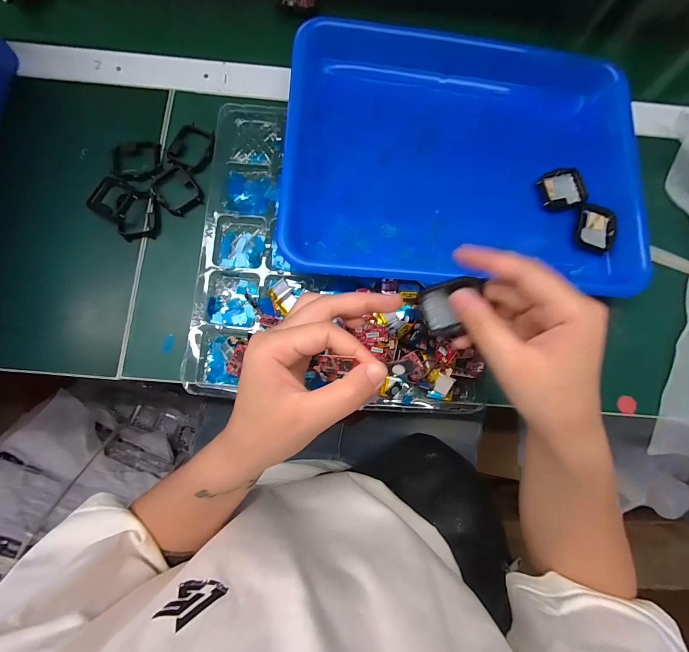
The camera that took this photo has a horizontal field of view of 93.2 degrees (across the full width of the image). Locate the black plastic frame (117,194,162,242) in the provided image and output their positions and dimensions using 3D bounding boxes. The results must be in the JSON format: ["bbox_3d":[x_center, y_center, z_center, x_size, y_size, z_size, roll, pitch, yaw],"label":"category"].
[{"bbox_3d":[-0.193,-0.105,0.304,0.036,0.021,0.045,-4,78,0],"label":"black plastic frame"}]

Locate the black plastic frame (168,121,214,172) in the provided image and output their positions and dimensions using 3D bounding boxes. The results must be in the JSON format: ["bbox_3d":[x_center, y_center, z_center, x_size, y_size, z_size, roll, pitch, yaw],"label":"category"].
[{"bbox_3d":[-0.148,-0.174,0.315,0.044,0.006,0.044,24,80,5],"label":"black plastic frame"}]

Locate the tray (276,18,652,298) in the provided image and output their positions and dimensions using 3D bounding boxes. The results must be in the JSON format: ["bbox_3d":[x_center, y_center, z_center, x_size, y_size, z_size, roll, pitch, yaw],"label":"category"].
[{"bbox_3d":[0.112,-0.159,0.299,0.318,0.052,0.251,2,78,1],"label":"tray"}]

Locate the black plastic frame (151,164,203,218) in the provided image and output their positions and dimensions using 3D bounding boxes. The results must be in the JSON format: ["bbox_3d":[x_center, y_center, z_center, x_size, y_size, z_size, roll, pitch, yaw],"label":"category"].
[{"bbox_3d":[-0.159,-0.129,0.309,0.039,0.009,0.045,-35,80,-6],"label":"black plastic frame"}]

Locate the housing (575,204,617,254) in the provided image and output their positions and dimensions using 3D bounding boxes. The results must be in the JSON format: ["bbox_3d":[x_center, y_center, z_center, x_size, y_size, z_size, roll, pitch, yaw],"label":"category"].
[{"bbox_3d":[0.236,-0.093,0.306,0.036,0.011,0.046,17,79,1],"label":"housing"}]

